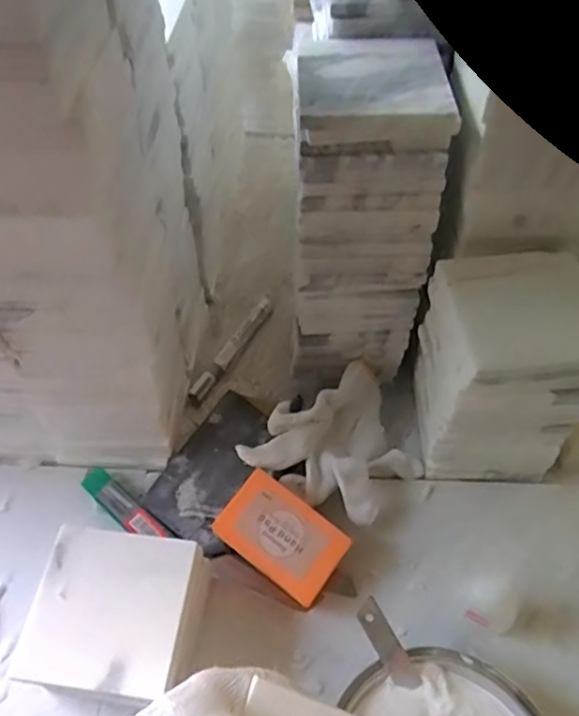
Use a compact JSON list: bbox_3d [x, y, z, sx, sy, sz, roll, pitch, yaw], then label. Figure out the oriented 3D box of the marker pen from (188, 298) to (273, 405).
[{"bbox_3d":[-0.058,-0.010,0.635,0.015,0.010,0.144,25,57,15],"label":"marker pen"}]

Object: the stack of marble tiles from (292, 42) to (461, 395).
[{"bbox_3d":[0.052,-0.097,0.528,0.105,0.297,0.112,-1,54,-3],"label":"stack of marble tiles"}]

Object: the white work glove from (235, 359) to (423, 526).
[{"bbox_3d":[0.046,0.076,0.532,0.146,0.052,0.120,-37,63,-25],"label":"white work glove"}]

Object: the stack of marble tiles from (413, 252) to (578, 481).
[{"bbox_3d":[0.160,0.013,0.490,0.101,0.184,0.107,-2,54,-4],"label":"stack of marble tiles"}]

